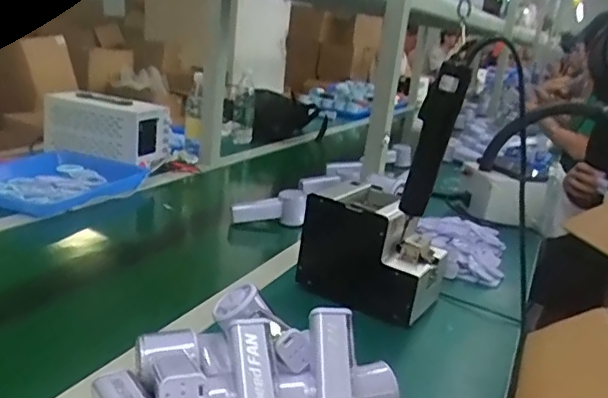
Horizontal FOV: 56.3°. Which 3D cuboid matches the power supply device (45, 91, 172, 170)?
[{"bbox_3d":[-0.462,-0.172,1.332,0.273,0.128,0.122,13,17,20],"label":"power supply device"}]

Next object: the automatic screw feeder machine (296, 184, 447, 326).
[{"bbox_3d":[0.104,0.066,0.819,0.187,0.132,0.122,16,18,29],"label":"automatic screw feeder machine"}]

